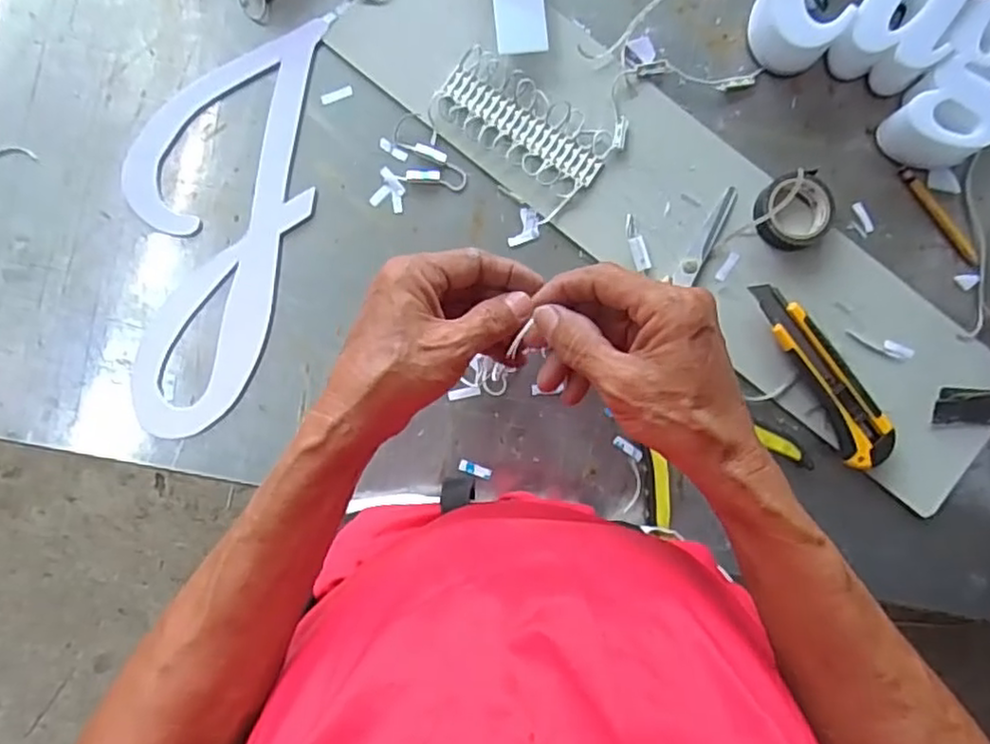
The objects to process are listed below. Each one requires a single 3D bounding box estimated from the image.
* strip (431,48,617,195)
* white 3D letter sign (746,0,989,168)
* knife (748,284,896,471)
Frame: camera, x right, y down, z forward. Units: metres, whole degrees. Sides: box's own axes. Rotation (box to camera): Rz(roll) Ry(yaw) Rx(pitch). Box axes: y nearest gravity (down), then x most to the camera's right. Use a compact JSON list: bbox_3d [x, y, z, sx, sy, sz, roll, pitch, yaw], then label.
[{"bbox_3d":[0.023,-0.195,0.534,0.138,0.010,0.064,29,89,1],"label":"strip"},{"bbox_3d":[0.299,-0.252,0.522,0.197,0.049,0.122,26,89,1],"label":"white 3D letter sign"},{"bbox_3d":[0.251,0.000,0.524,0.037,0.020,0.160,-33,89,0],"label":"knife"}]

